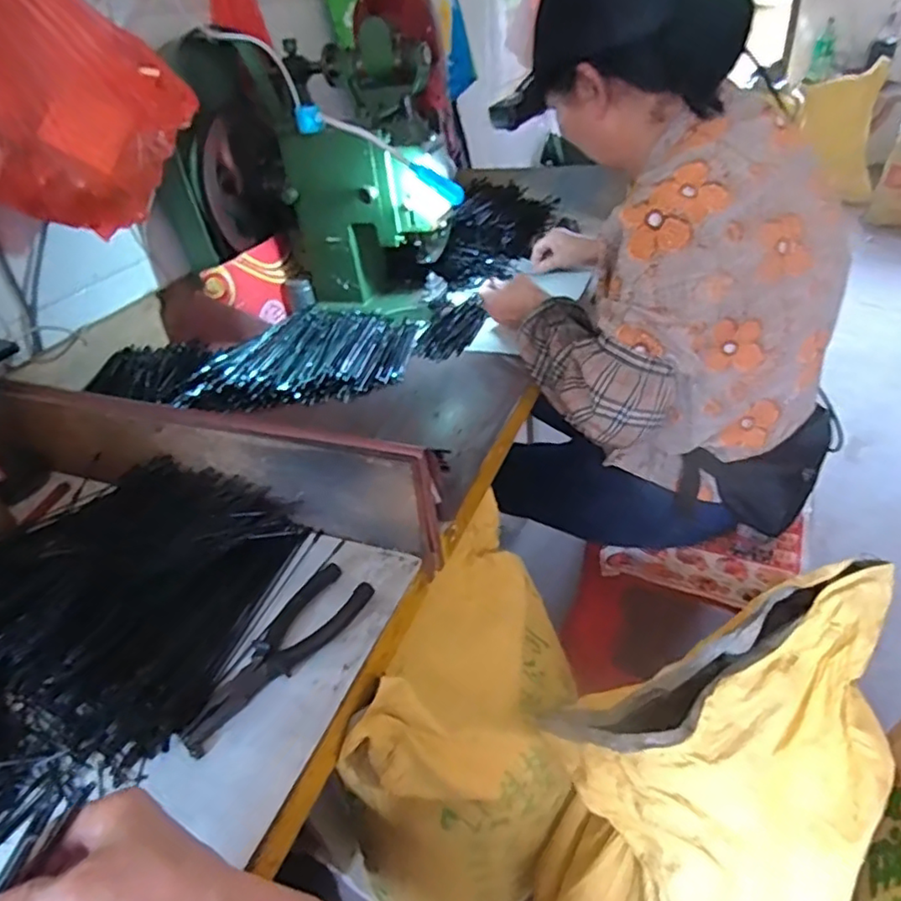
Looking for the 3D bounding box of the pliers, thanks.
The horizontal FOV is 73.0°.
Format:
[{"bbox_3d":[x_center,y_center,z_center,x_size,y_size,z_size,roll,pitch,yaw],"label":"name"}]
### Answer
[{"bbox_3d":[-0.148,0.165,0.507,0.065,0.023,0.177,26,48,36],"label":"pliers"}]

